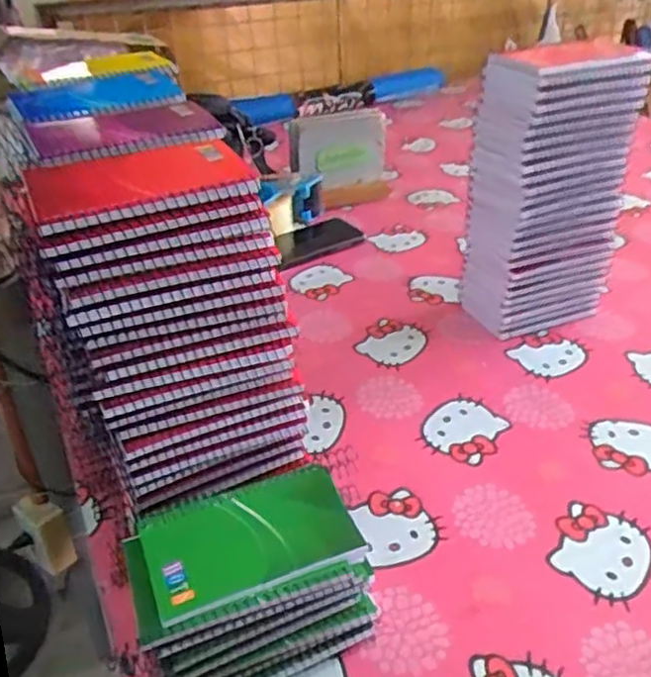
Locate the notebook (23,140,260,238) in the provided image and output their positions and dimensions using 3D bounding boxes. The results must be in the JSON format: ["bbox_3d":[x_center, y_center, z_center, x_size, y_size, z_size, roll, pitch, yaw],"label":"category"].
[{"bbox_3d":[-0.118,-0.102,0.444,0.130,0.013,0.097,-15,36,-19],"label":"notebook"}]

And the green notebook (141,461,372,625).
[{"bbox_3d":[-0.049,0.127,0.449,0.129,0.012,0.081,-14,36,-18],"label":"green notebook"}]

